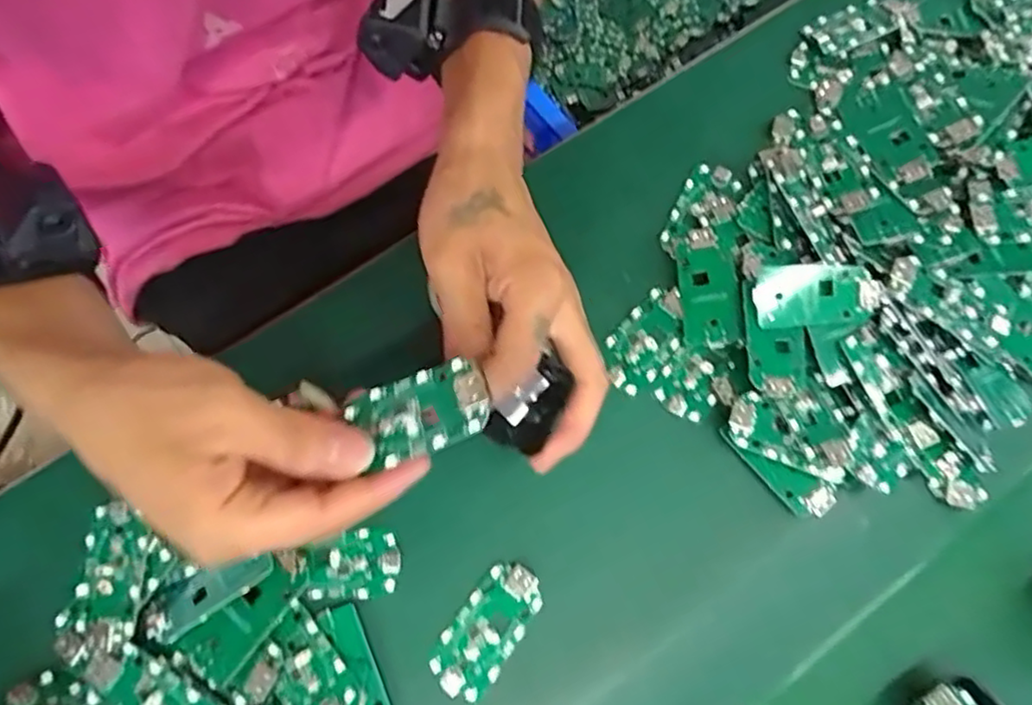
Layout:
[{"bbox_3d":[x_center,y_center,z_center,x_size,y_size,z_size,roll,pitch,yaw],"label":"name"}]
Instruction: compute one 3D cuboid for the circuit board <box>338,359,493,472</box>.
[{"bbox_3d":[-0.039,0.024,0.256,0.057,0.005,0.031,-22,72,17],"label":"circuit board"}]

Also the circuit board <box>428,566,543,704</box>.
[{"bbox_3d":[-0.014,0.133,0.316,0.031,0.007,0.064,34,77,3],"label":"circuit board"}]

